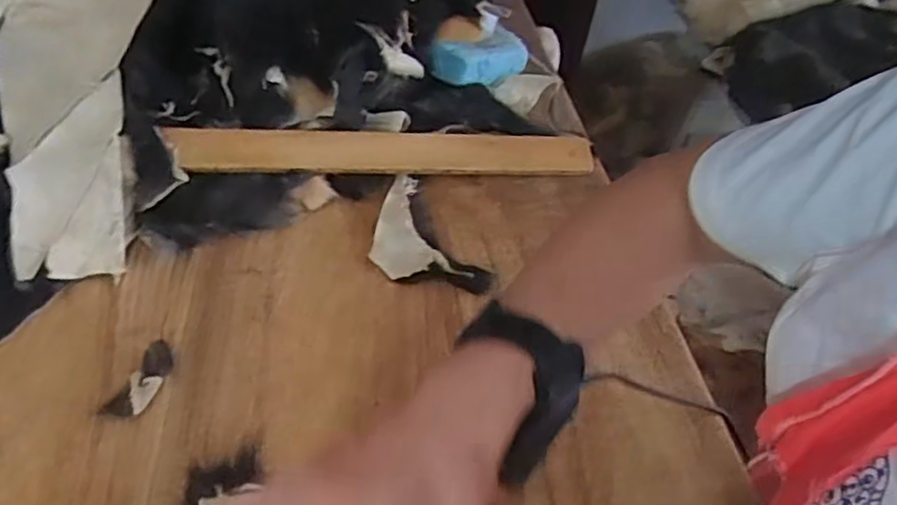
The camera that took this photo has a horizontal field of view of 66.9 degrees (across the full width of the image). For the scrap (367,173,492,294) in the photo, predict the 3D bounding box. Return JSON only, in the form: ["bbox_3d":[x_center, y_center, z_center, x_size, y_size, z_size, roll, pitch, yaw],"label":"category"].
[{"bbox_3d":[-0.033,-0.018,0.665,0.091,0.013,0.170,-9,46,-19],"label":"scrap"}]

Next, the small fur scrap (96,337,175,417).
[{"bbox_3d":[-0.233,0.096,0.521,0.028,0.007,0.070,16,43,6],"label":"small fur scrap"}]

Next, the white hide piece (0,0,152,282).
[{"bbox_3d":[-0.326,-0.238,0.683,0.247,0.099,0.553,-3,67,-8],"label":"white hide piece"}]

